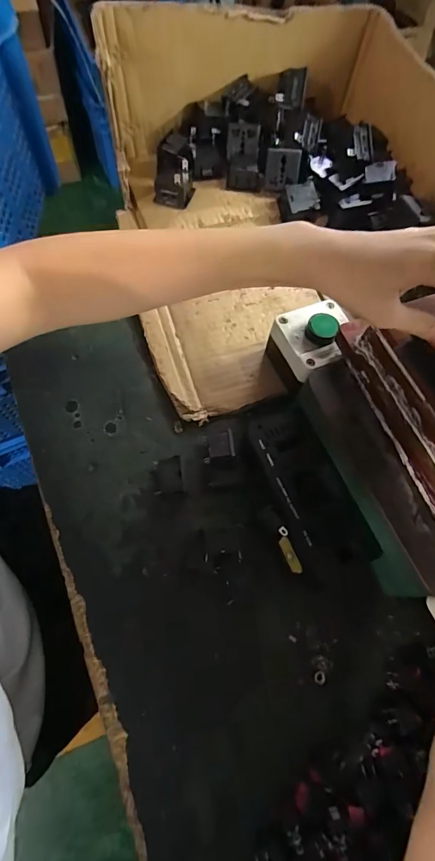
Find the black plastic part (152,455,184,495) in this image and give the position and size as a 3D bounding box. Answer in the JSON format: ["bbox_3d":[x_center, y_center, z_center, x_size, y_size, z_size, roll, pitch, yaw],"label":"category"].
[{"bbox_3d":[-0.045,0.042,0.354,0.026,0.013,0.033,-7,68,-7],"label":"black plastic part"}]

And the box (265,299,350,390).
[{"bbox_3d":[0.092,-0.082,0.387,0.074,0.065,0.068,-21,72,-12],"label":"box"}]

